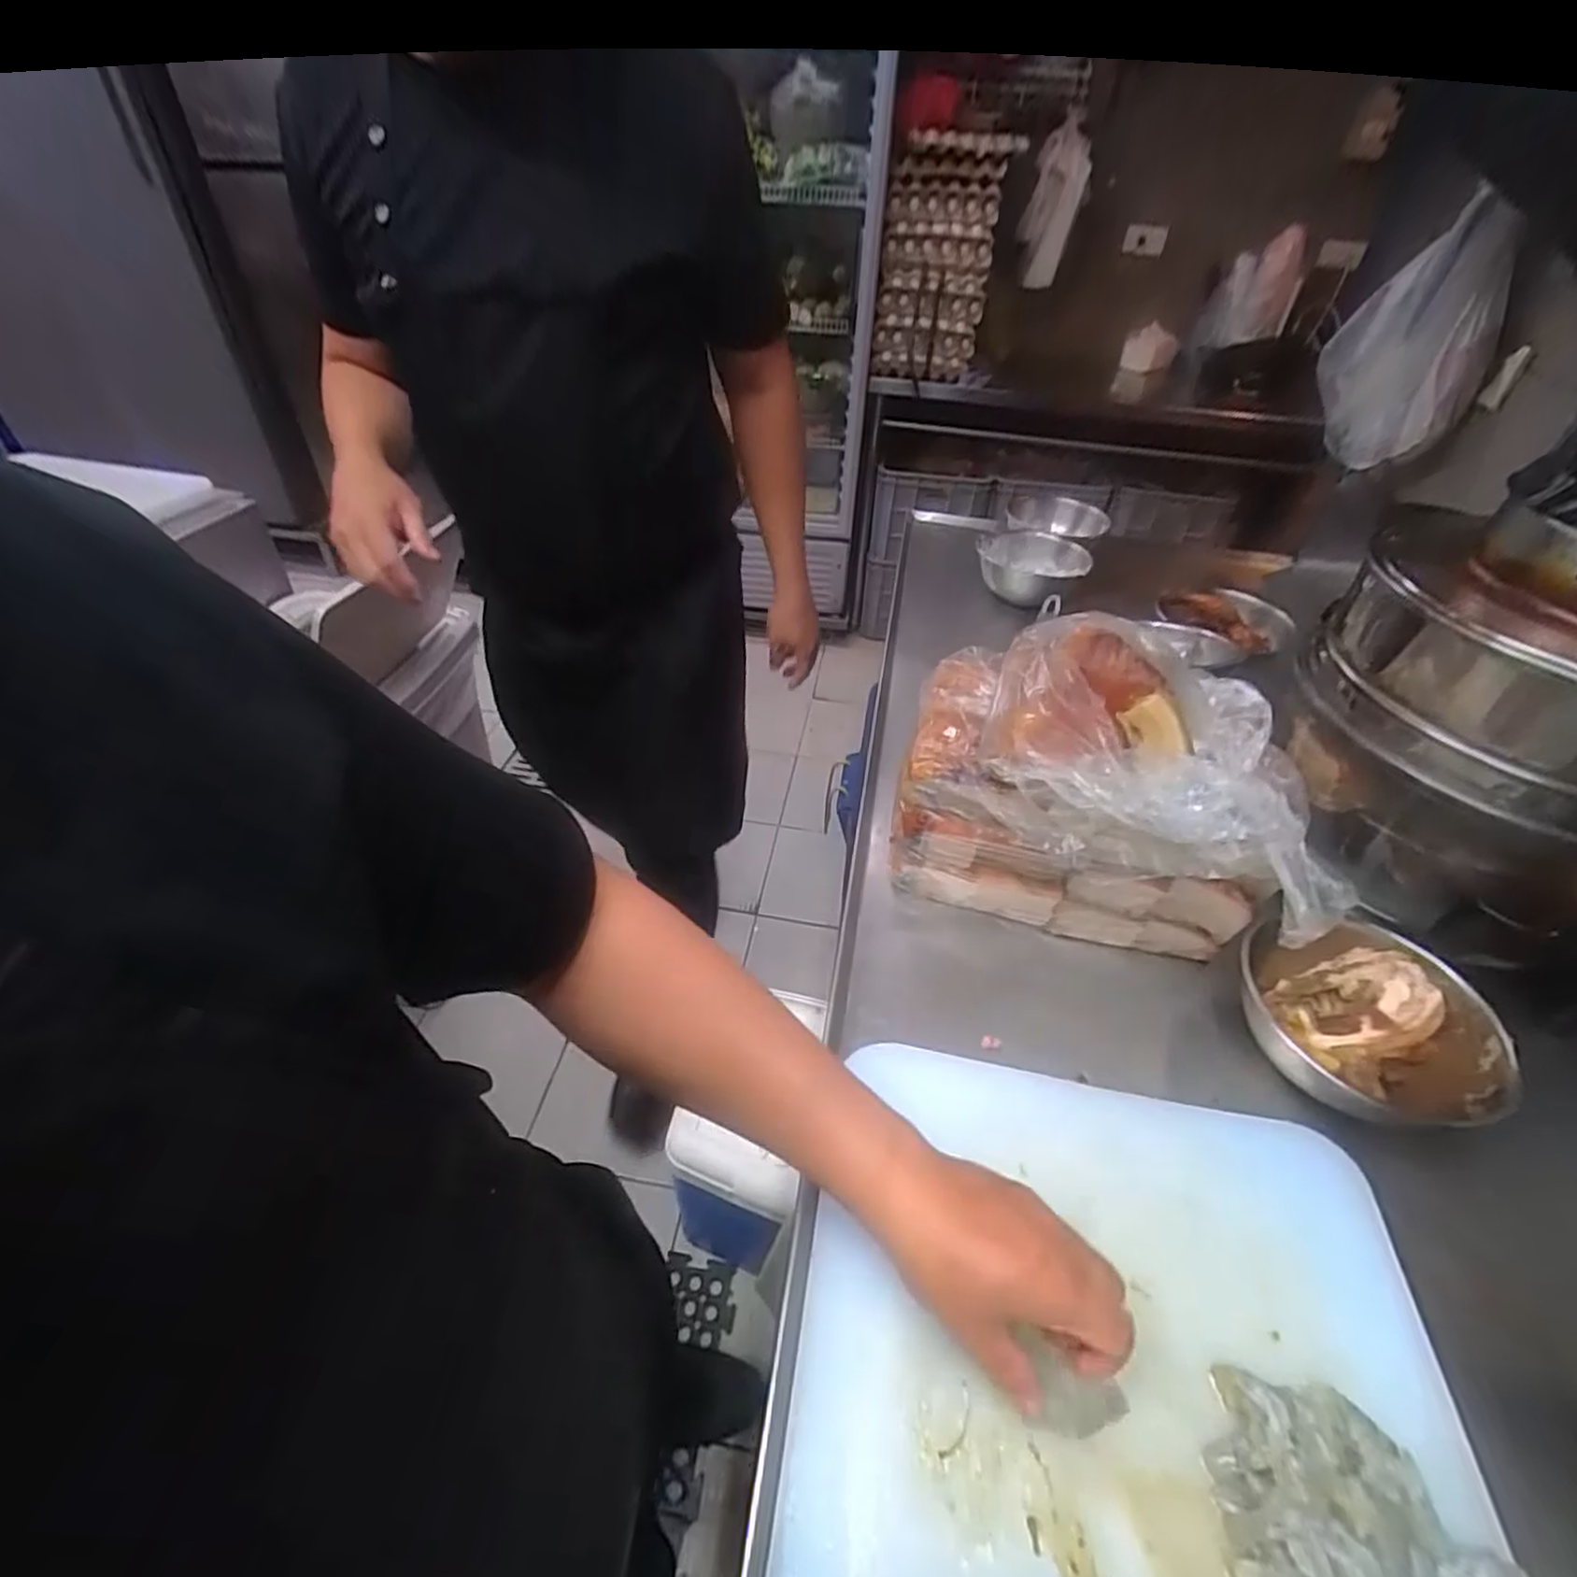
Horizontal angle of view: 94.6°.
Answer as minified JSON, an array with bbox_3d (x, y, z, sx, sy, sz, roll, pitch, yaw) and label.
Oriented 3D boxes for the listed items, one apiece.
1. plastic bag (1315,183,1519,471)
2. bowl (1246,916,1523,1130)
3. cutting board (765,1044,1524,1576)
[{"bbox_3d":[0.831,-0.593,0.972,0.174,0.284,0.136,27,45,24],"label":"plastic bag"},{"bbox_3d":[0.425,0.170,0.547,0.150,0.075,0.129,-3,41,-9],"label":"bowl"},{"bbox_3d":[0.169,0.331,0.356,0.332,0.027,0.380,8,42,8],"label":"cutting board"}]

